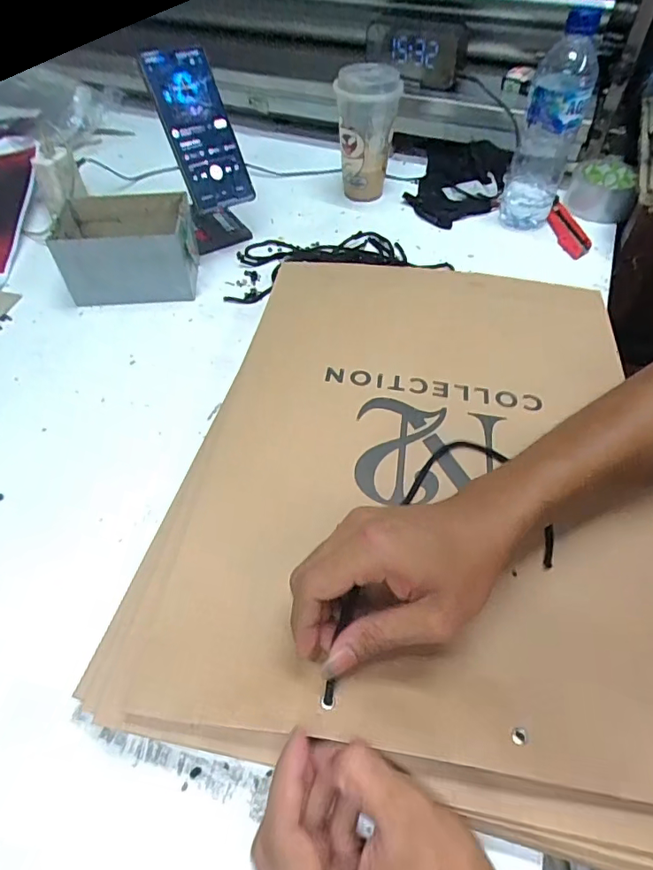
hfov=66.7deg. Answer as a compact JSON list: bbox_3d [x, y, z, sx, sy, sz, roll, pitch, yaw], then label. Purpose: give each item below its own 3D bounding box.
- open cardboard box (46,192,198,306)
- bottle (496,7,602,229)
[{"bbox_3d":[-0.227,-0.218,0.575,0.141,0.079,0.112,-8,52,-5],"label":"open cardboard box"},{"bbox_3d":[0.265,-0.360,0.593,0.063,0.209,0.074,16,54,13],"label":"bottle"}]

